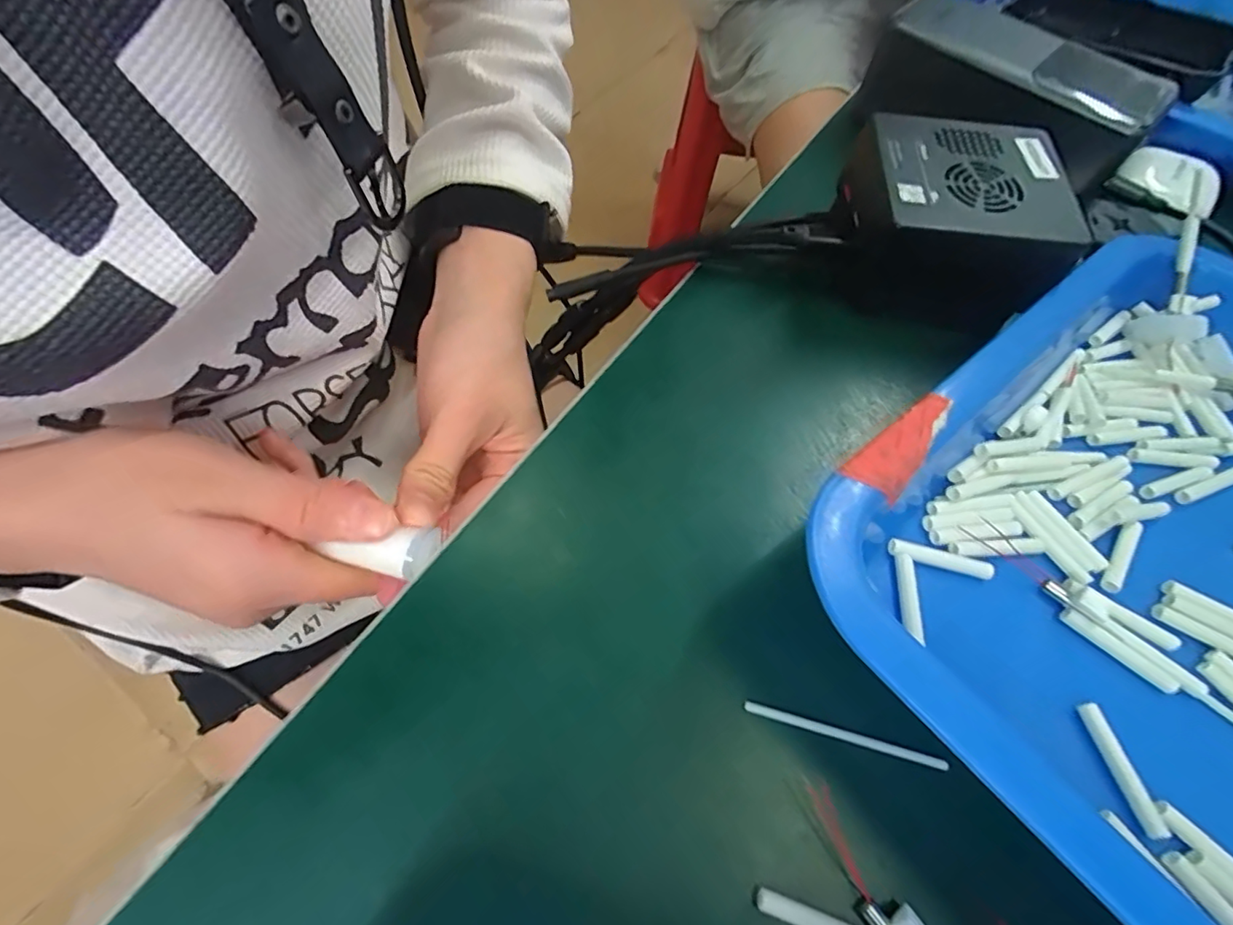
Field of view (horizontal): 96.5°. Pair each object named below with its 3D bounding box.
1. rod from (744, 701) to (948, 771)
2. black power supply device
[{"bbox_3d":[0.069,0.081,0.165,0.060,0.004,0.004,14,63,5],"label":"rod"},{"bbox_3d":[0.139,-0.103,0.238,0.082,0.050,0.078,13,63,4],"label":"black power supply device"}]

